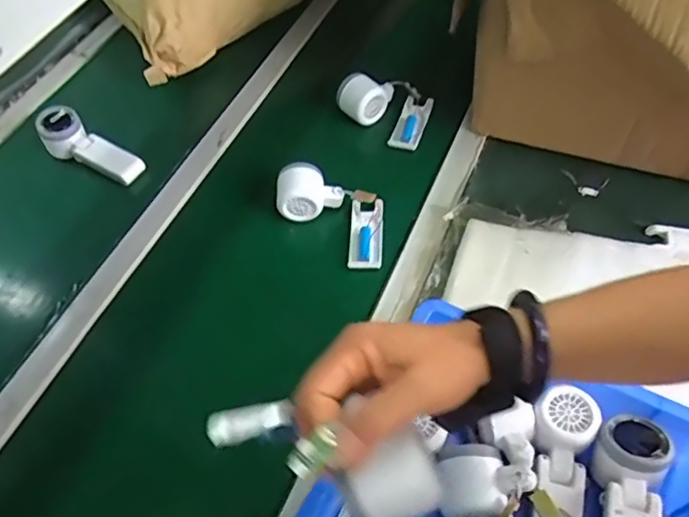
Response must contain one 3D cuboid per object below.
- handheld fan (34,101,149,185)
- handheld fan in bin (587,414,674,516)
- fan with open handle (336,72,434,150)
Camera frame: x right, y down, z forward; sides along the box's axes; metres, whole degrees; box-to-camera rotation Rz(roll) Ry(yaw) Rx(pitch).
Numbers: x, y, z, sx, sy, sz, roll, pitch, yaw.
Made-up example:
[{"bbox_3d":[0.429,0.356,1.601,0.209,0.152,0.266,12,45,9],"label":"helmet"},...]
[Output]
[{"bbox_3d":[-0.369,-0.160,0.864,0.174,0.049,0.057,30,61,7],"label":"handheld fan"},{"bbox_3d":[0.230,0.206,0.488,0.058,0.042,0.166,17,57,17],"label":"handheld fan in bin"},{"bbox_3d":[0.062,-0.225,0.850,0.135,0.059,0.086,28,61,24],"label":"fan with open handle"}]

